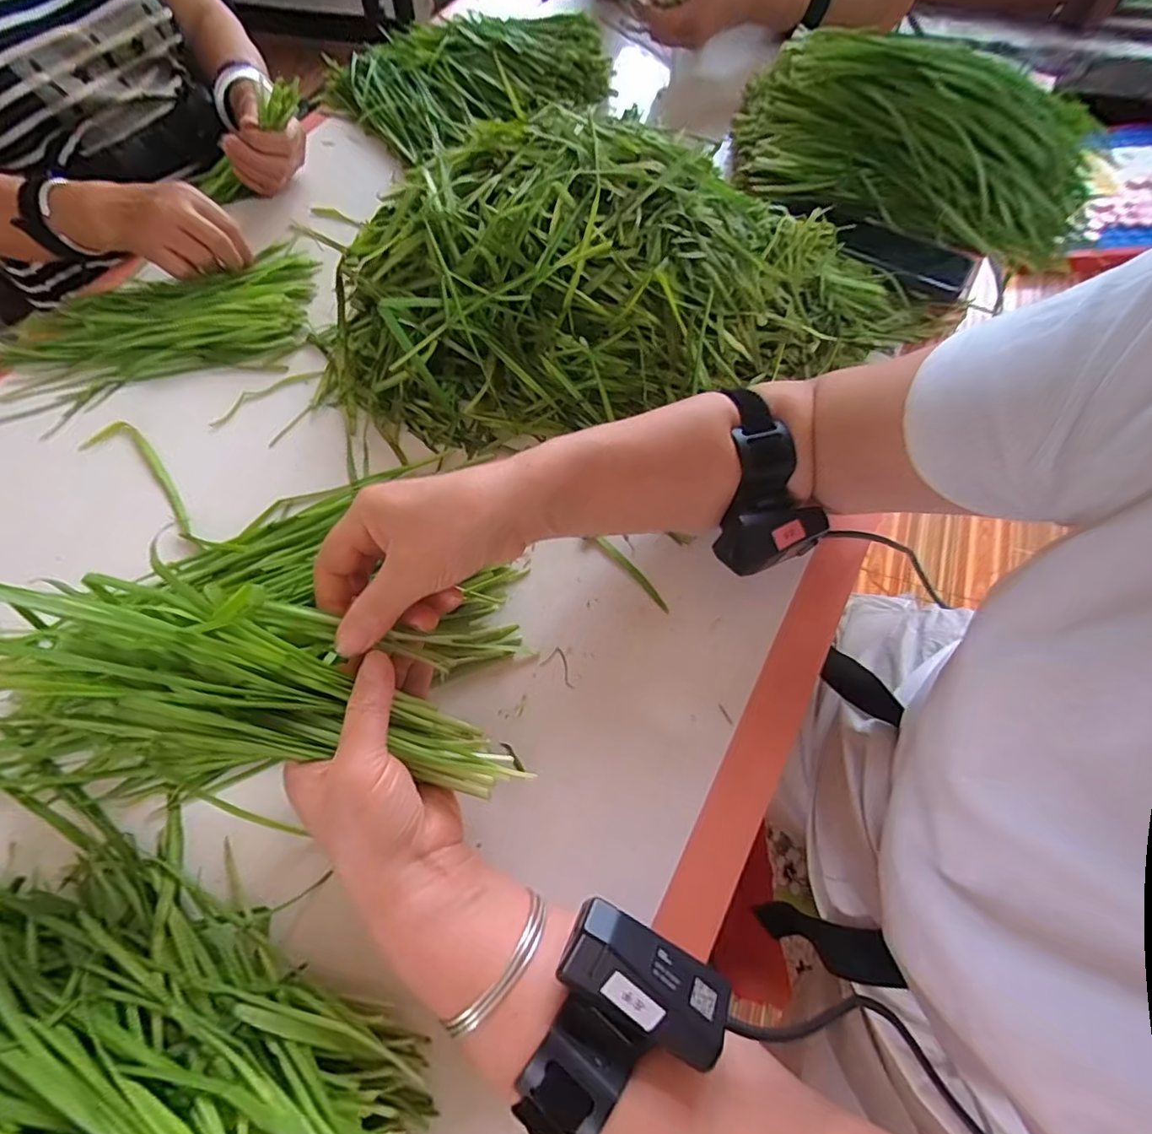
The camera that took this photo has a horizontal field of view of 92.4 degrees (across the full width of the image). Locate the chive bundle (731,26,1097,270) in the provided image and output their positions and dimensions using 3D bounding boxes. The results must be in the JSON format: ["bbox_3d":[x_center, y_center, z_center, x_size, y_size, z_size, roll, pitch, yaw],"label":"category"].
[{"bbox_3d":[0.313,-0.385,0.504,0.323,0.112,0.148,12,65,10],"label":"chive bundle"}]

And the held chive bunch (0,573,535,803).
[{"bbox_3d":[-0.157,0.063,0.268,0.262,0.044,0.094,16,65,-18],"label":"held chive bunch"}]

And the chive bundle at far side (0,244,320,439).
[{"bbox_3d":[-0.408,-0.231,0.529,0.315,0.032,0.164,-22,64,-7],"label":"chive bundle at far side"}]

